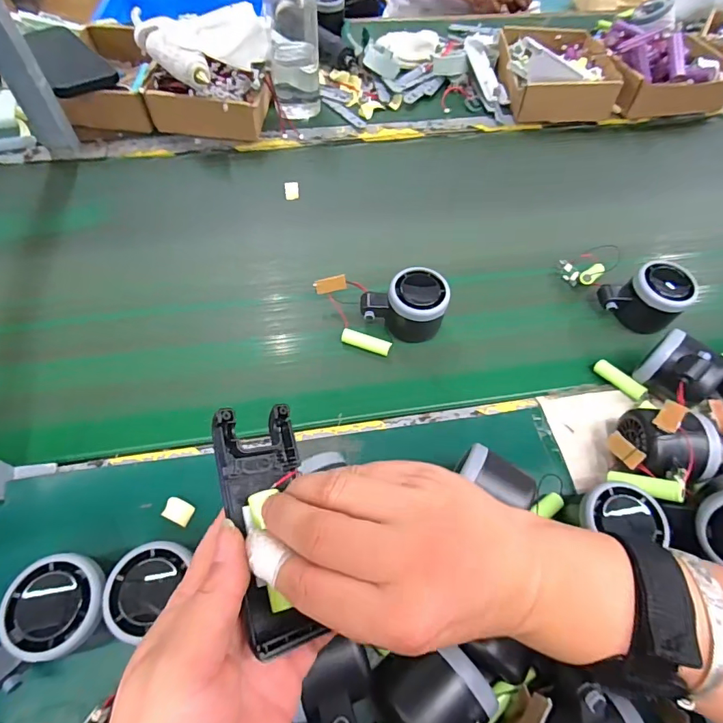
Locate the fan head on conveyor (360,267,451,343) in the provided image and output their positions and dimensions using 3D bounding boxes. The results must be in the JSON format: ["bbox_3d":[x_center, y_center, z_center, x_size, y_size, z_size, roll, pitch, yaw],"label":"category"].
[{"bbox_3d":[0.042,-0.055,0.450,0.079,0.054,0.054,-7,61,-7],"label":"fan head on conveyor"}]

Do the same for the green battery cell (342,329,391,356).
[{"bbox_3d":[0.004,-0.018,0.453,0.049,0.013,0.013,17,61,7],"label":"green battery cell"}]

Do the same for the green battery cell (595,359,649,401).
[{"bbox_3d":[0.245,0.017,0.429,0.011,0.010,0.050,-31,54,-18],"label":"green battery cell"}]

